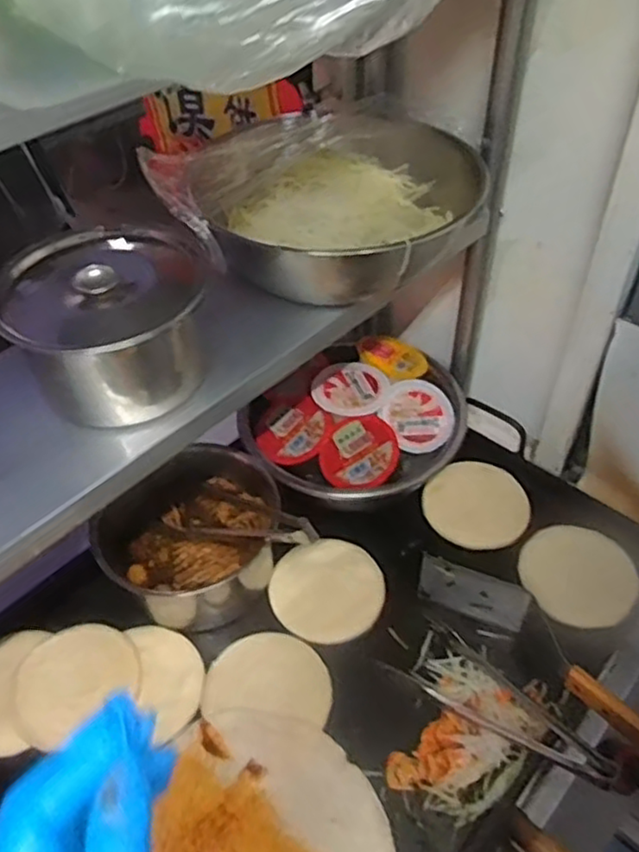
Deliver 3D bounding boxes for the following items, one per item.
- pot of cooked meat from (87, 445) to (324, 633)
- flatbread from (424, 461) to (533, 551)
[{"bbox_3d":[-0.140,0.112,0.751,0.193,0.093,0.190,-2,47,2],"label":"pot of cooked meat"},{"bbox_3d":[0.192,0.095,0.832,0.119,0.010,0.136,-25,41,-14],"label":"flatbread"}]

